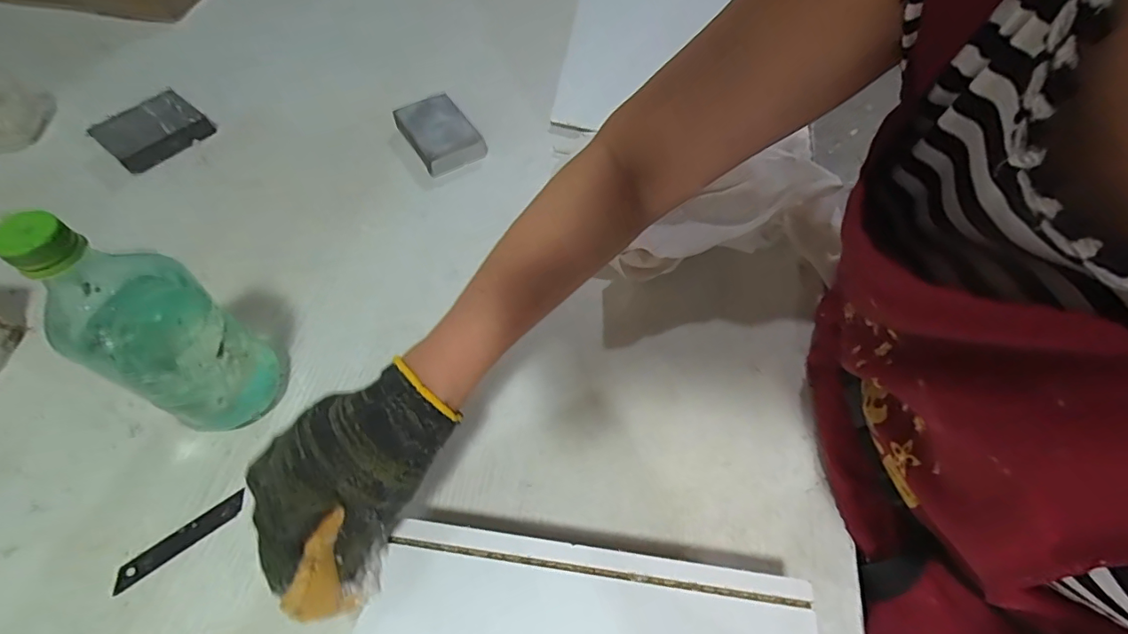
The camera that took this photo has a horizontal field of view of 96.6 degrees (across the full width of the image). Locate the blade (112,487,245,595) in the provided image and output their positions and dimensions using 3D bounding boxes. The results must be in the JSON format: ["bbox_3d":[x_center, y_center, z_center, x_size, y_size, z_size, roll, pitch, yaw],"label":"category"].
[{"bbox_3d":[-0.281,0.164,0.371,0.090,0.004,0.018,-33,59,-22],"label":"blade"}]

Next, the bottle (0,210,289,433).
[{"bbox_3d":[-0.265,0.012,0.341,0.078,0.207,0.072,39,65,19],"label":"bottle"}]

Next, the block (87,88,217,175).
[{"bbox_3d":[-0.468,-0.212,0.572,0.068,0.029,0.096,35,64,18],"label":"block"}]

